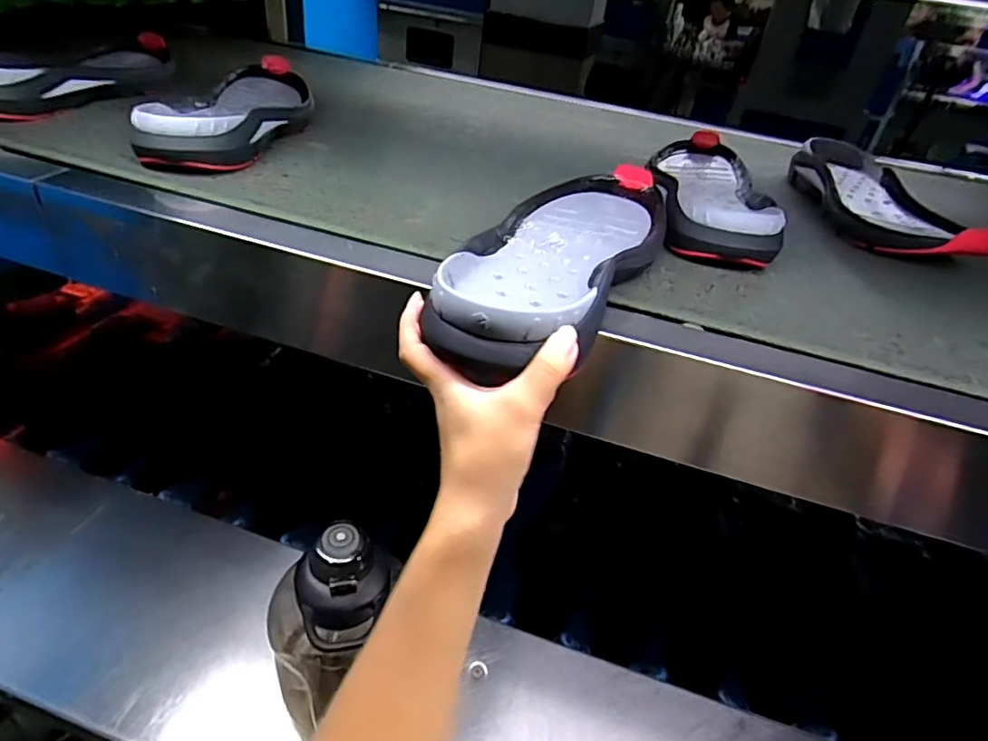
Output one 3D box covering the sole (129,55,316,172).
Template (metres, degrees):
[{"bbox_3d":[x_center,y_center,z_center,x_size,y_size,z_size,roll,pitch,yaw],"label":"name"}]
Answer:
[{"bbox_3d":[-0.277,-0.290,0.637,0.112,0.051,0.305,5,37,-3],"label":"sole"}]

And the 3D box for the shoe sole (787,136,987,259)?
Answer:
[{"bbox_3d":[0.406,-0.177,0.625,0.086,0.077,0.289,5,37,-2],"label":"shoe sole"}]

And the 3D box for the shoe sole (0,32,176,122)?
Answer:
[{"bbox_3d":[-0.489,-0.350,0.668,0.090,0.049,0.299,11,37,5],"label":"shoe sole"}]

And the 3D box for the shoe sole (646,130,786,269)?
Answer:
[{"bbox_3d":[0.226,-0.194,0.612,0.114,0.049,0.319,10,37,4],"label":"shoe sole"}]

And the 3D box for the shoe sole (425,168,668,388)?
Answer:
[{"bbox_3d":[0.052,-0.091,0.428,0.107,0.044,0.317,20,38,18],"label":"shoe sole"}]

